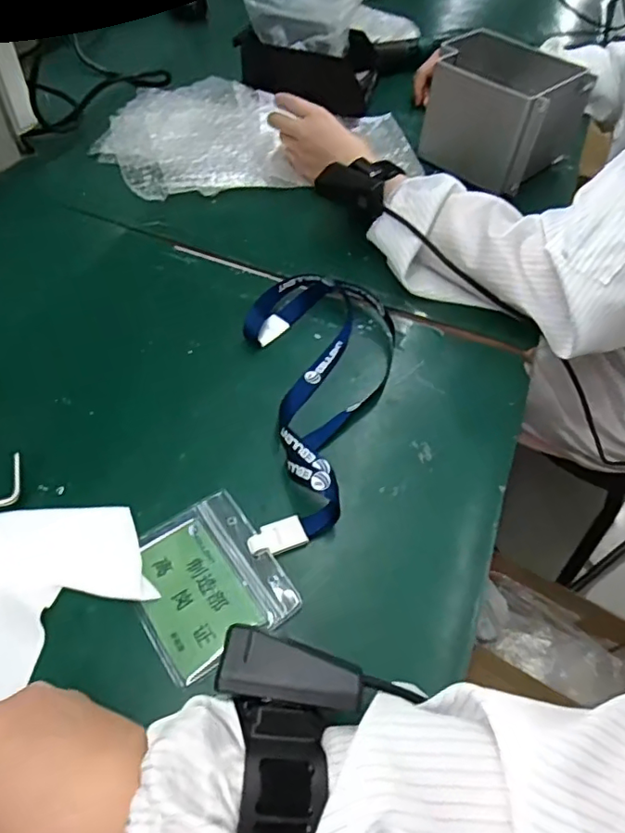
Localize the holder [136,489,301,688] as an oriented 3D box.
[{"bbox_3d":[-0.069,0.102,0.354,0.085,0.009,0.098,-27,60,-23],"label":"holder"}]

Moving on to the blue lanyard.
[{"bbox_3d":[-0.007,-0.019,0.434,0.123,0.032,0.259,11,53,3],"label":"blue lanyard"}]

